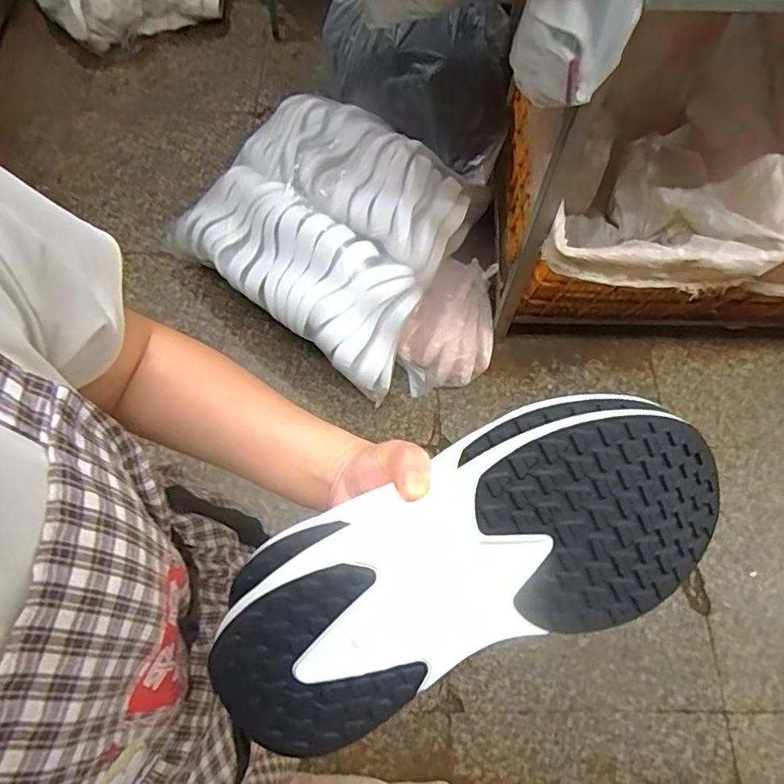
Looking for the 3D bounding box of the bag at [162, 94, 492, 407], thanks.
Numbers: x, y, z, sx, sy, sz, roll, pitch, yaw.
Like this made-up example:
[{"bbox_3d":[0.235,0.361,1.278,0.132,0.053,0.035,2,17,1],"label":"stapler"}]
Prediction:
[{"bbox_3d":[-0.167,-0.459,1.381,0.742,0.198,0.587,36,72,14],"label":"bag"}]

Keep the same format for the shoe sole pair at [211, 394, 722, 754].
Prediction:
[{"bbox_3d":[0.040,0.086,0.285,0.278,0.056,0.111,-24,97,-5],"label":"shoe sole pair"}]

